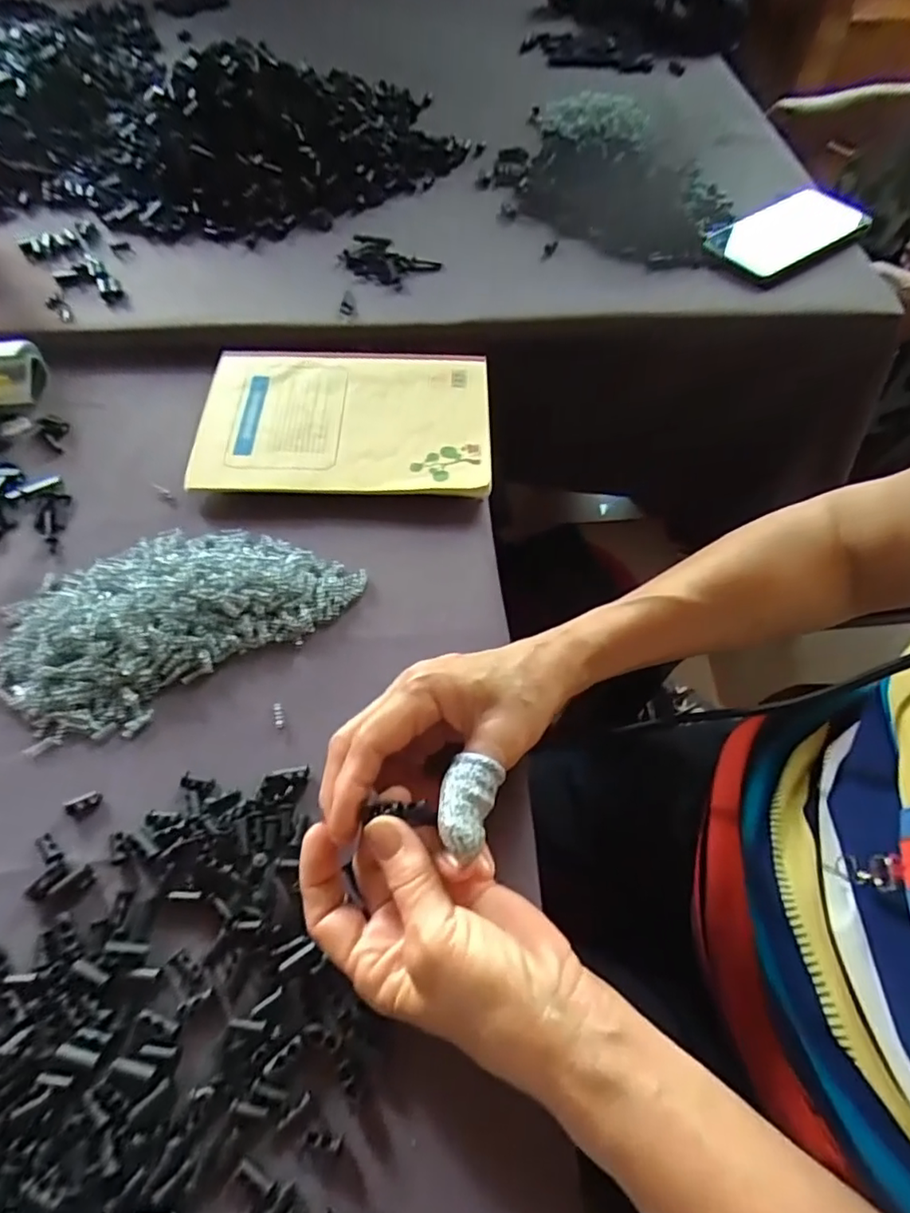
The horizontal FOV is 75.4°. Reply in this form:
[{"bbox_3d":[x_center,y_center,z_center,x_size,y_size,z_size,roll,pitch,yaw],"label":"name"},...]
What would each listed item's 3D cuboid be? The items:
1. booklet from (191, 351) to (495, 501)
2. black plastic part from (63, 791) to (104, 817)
[{"bbox_3d":[-0.080,-0.138,0.429,0.205,0.010,0.140,2,61,0],"label":"booklet"},{"bbox_3d":[-0.191,0.102,0.301,0.019,0.004,0.012,-17,63,-10],"label":"black plastic part"}]

